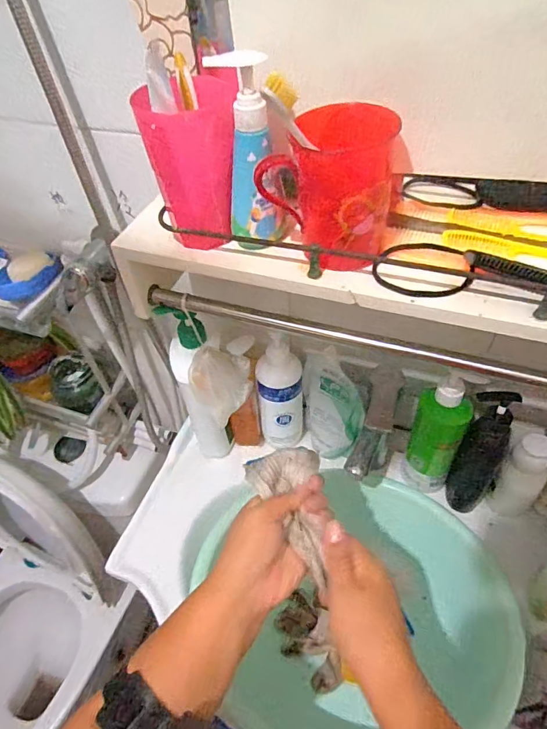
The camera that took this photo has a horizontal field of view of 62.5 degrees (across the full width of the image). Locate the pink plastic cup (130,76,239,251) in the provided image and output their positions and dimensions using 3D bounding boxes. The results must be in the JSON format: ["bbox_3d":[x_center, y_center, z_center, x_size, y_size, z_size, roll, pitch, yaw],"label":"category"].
[{"bbox_3d":[-0.072,-0.176,0.400,0.071,0.140,0.071,-2,49,3],"label":"pink plastic cup"}]

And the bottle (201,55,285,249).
[{"bbox_3d":[-0.018,-0.164,0.375,0.045,0.152,0.045,-10,49,-4],"label":"bottle"}]

